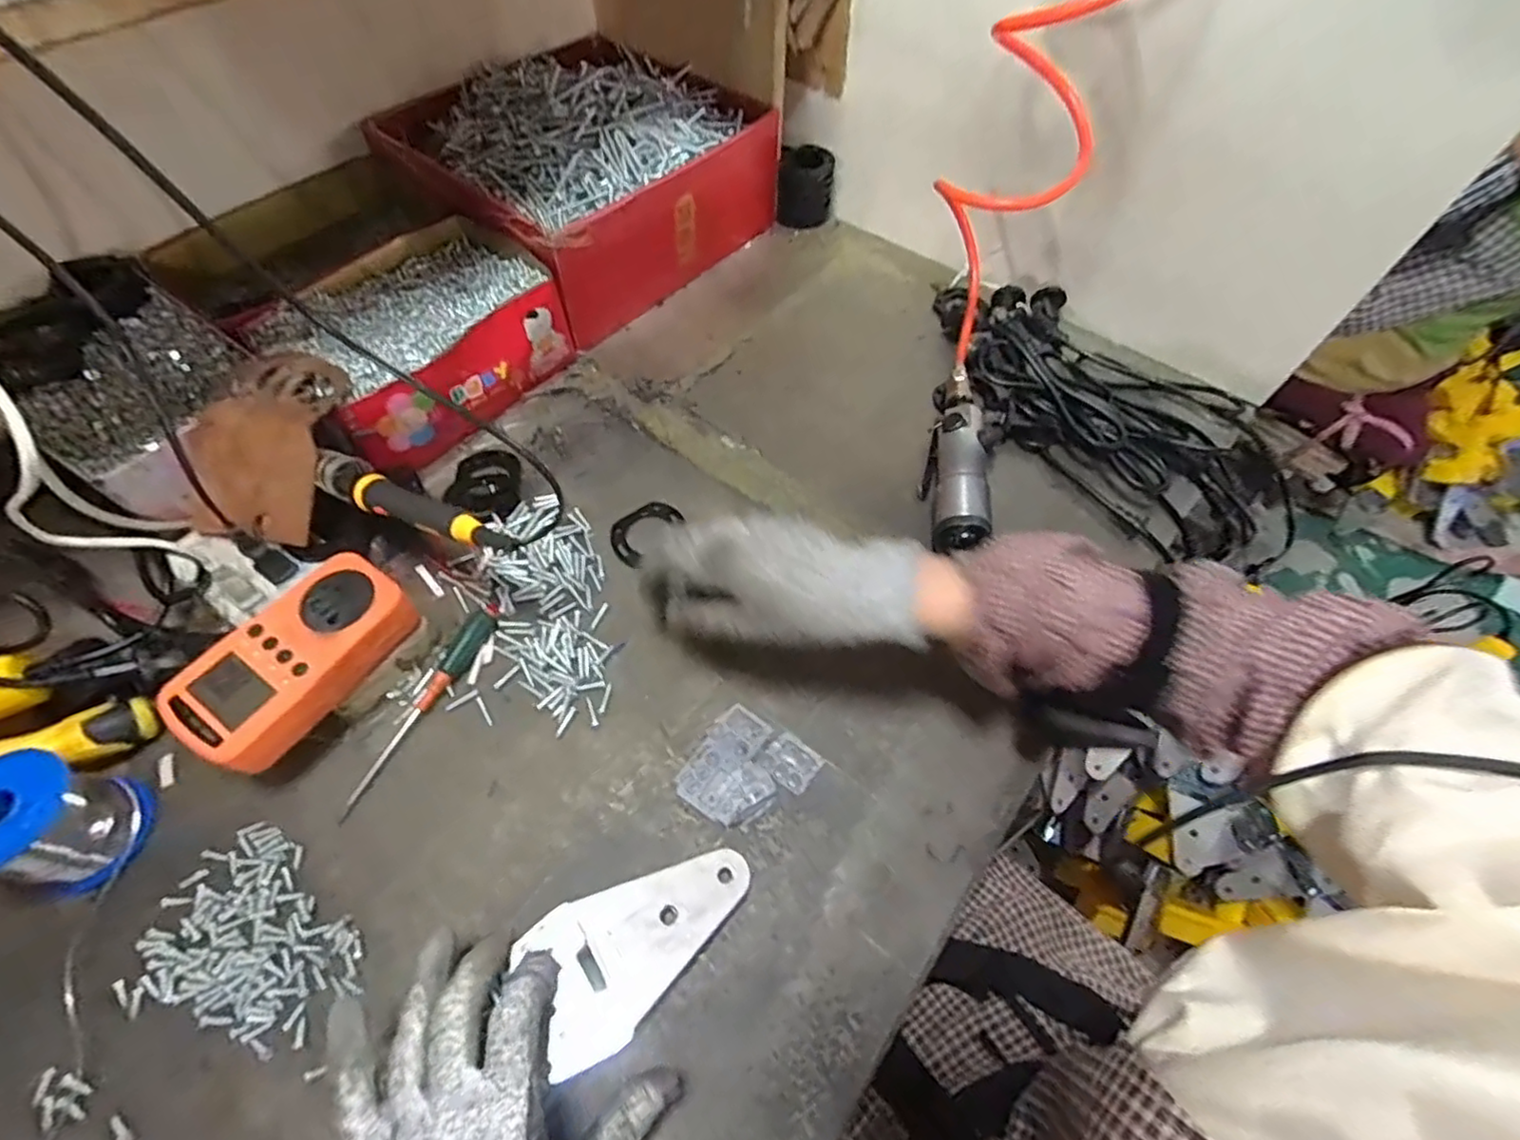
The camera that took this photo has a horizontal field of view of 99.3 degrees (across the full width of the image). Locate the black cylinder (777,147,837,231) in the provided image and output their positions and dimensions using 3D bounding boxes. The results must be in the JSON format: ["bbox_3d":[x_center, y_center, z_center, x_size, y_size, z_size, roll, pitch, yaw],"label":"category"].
[{"bbox_3d":[0.050,-0.423,0.713,0.060,0.065,0.055,9,59,3],"label":"black cylinder"}]

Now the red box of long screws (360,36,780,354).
[{"bbox_3d":[-0.174,-0.400,0.658,0.260,0.123,0.299,35,63,17],"label":"red box of long screws"}]

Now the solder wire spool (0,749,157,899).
[{"bbox_3d":[-0.394,0.138,0.351,0.065,0.059,0.063,1,59,-2],"label":"solder wire spool"}]

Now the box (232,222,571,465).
[{"bbox_3d":[-0.282,-0.194,0.546,0.154,0.082,0.206,35,63,17],"label":"box"}]

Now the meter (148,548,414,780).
[{"bbox_3d":[-0.272,0.051,0.382,0.063,0.033,0.124,31,62,15],"label":"meter"}]

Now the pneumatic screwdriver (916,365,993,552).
[{"bbox_3d":[0.156,-0.094,0.531,0.042,0.043,0.189,6,59,1],"label":"pneumatic screwdriver"}]

